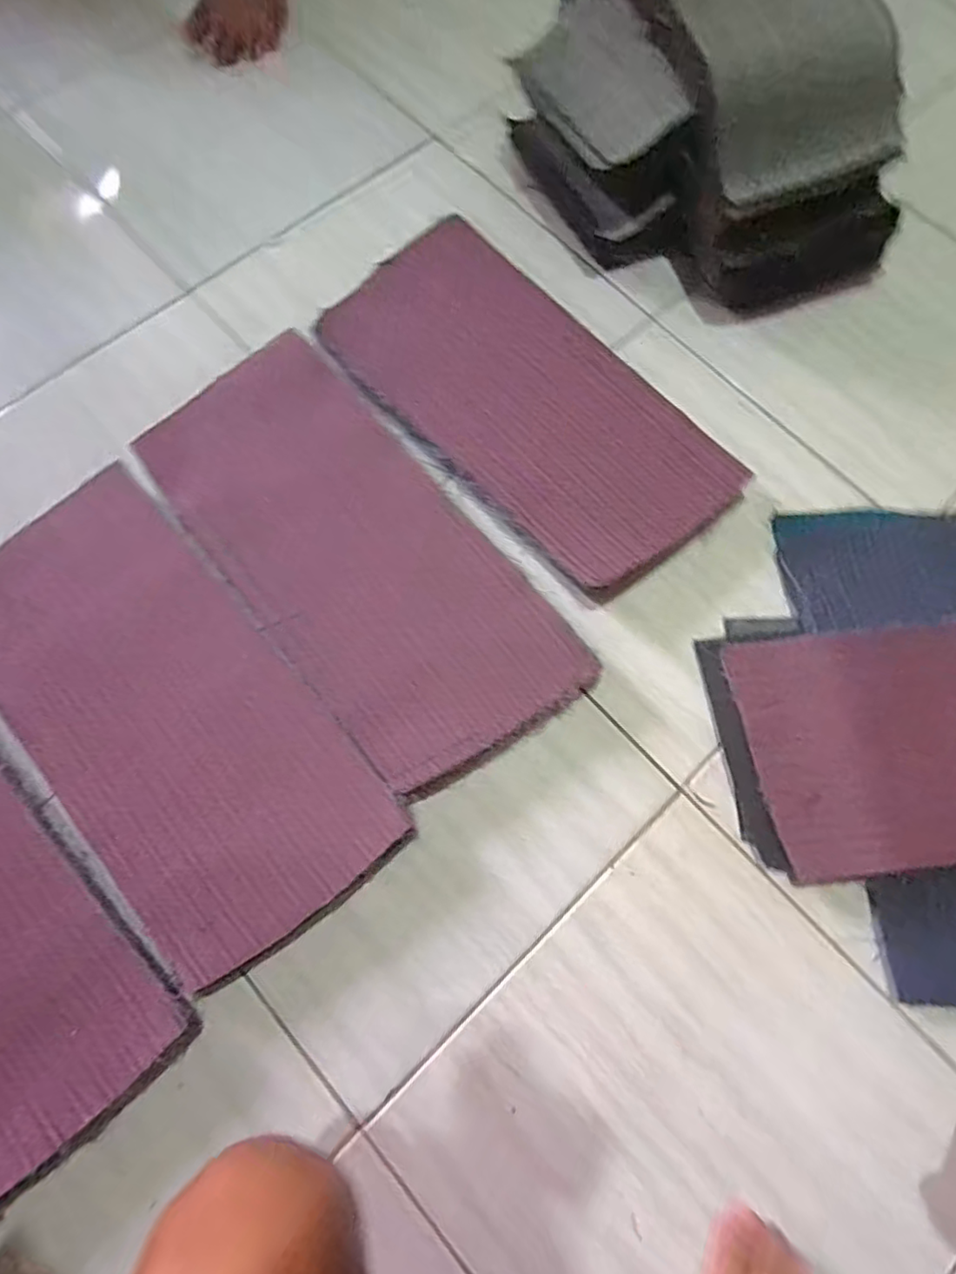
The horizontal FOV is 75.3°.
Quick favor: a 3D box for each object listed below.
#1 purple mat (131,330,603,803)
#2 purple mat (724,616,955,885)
[{"bbox_3d":[-0.120,-0.085,0.615,0.229,0.034,0.481,-40,79,-9],"label":"purple mat"},{"bbox_3d":[0.484,0.095,0.605,0.442,0.029,0.230,-5,73,-4],"label":"purple mat"}]

